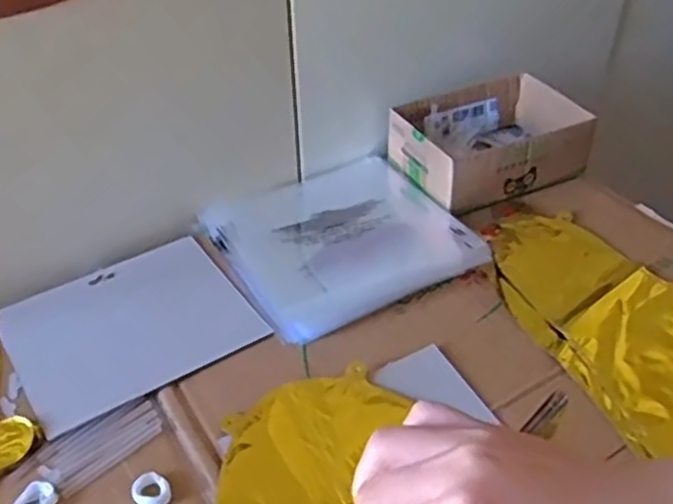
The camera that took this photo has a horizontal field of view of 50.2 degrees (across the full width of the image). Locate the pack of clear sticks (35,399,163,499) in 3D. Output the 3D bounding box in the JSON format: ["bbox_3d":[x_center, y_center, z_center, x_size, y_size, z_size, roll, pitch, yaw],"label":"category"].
[{"bbox_3d":[-0.175,0.141,0.536,0.088,0.004,0.047,-32,51,-31],"label":"pack of clear sticks"}]

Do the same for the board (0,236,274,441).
[{"bbox_3d":[-0.180,0.061,0.627,0.192,0.006,0.162,-22,45,-26],"label":"board"}]

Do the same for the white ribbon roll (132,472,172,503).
[{"bbox_3d":[-0.129,0.168,0.502,0.024,0.008,0.027,-28,50,-29],"label":"white ribbon roll"}]

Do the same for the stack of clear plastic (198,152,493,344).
[{"bbox_3d":[0.004,-0.023,0.706,0.224,0.014,0.207,-21,47,-23],"label":"stack of clear plastic"}]

